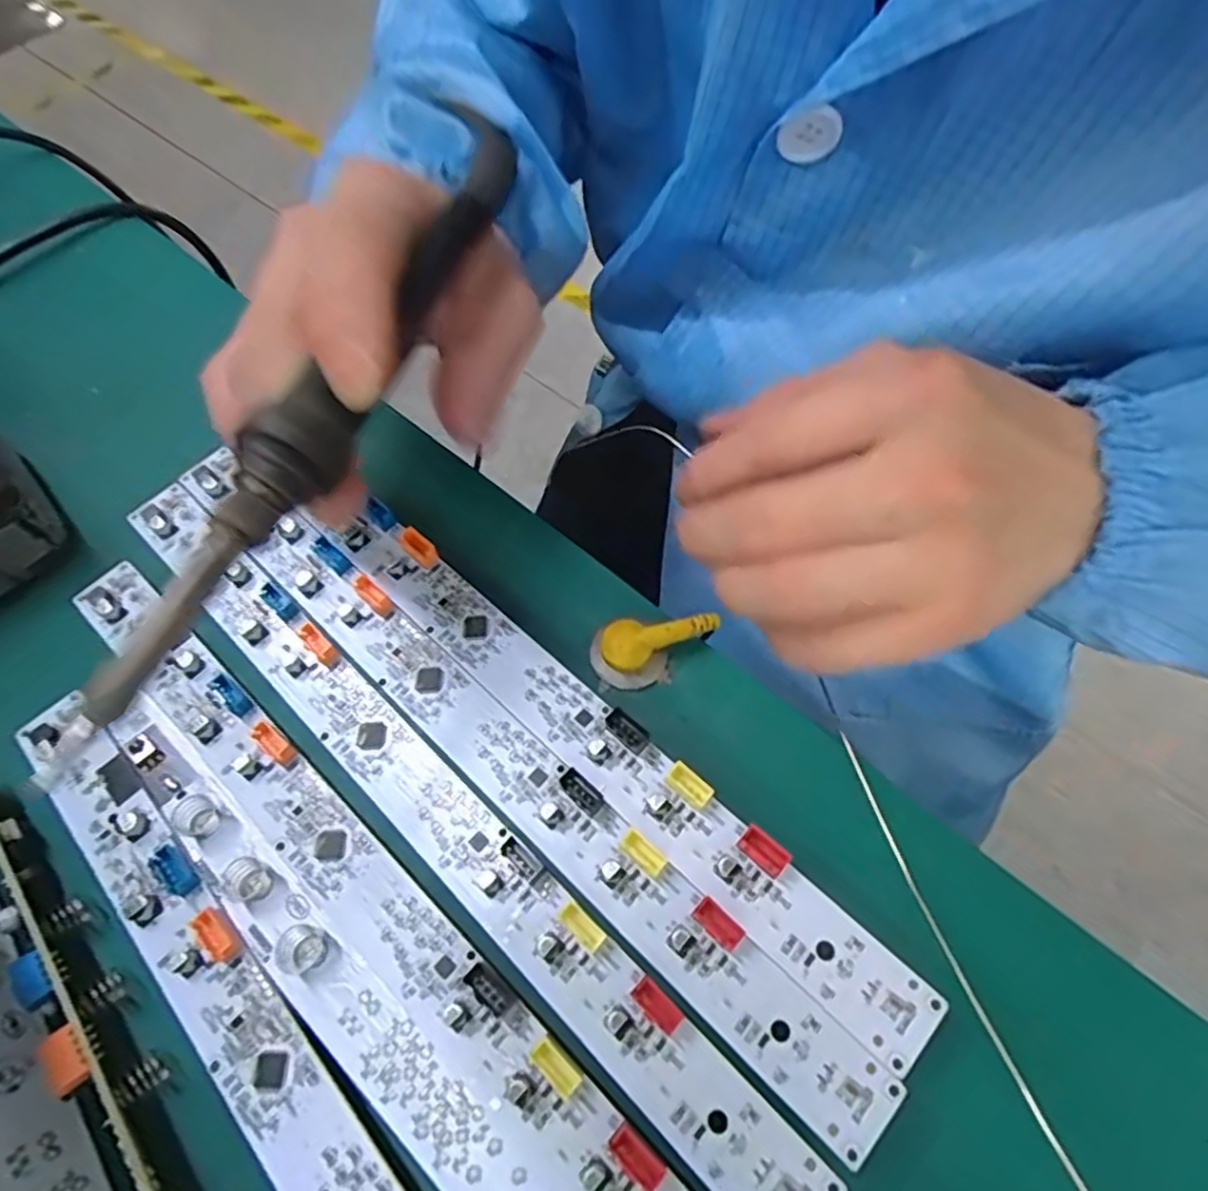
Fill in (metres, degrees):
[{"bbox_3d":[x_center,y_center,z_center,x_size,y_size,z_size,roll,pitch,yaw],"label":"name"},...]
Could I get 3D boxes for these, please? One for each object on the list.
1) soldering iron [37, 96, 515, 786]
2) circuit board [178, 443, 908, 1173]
[{"bbox_3d":[-0.059,-0.049,0.166,0.014,0.013,0.191,15,61,12],"label":"soldering iron"},{"bbox_3d":[-0.042,0.034,0.213,0.284,0.006,0.023,39,72,22],"label":"circuit board"}]

